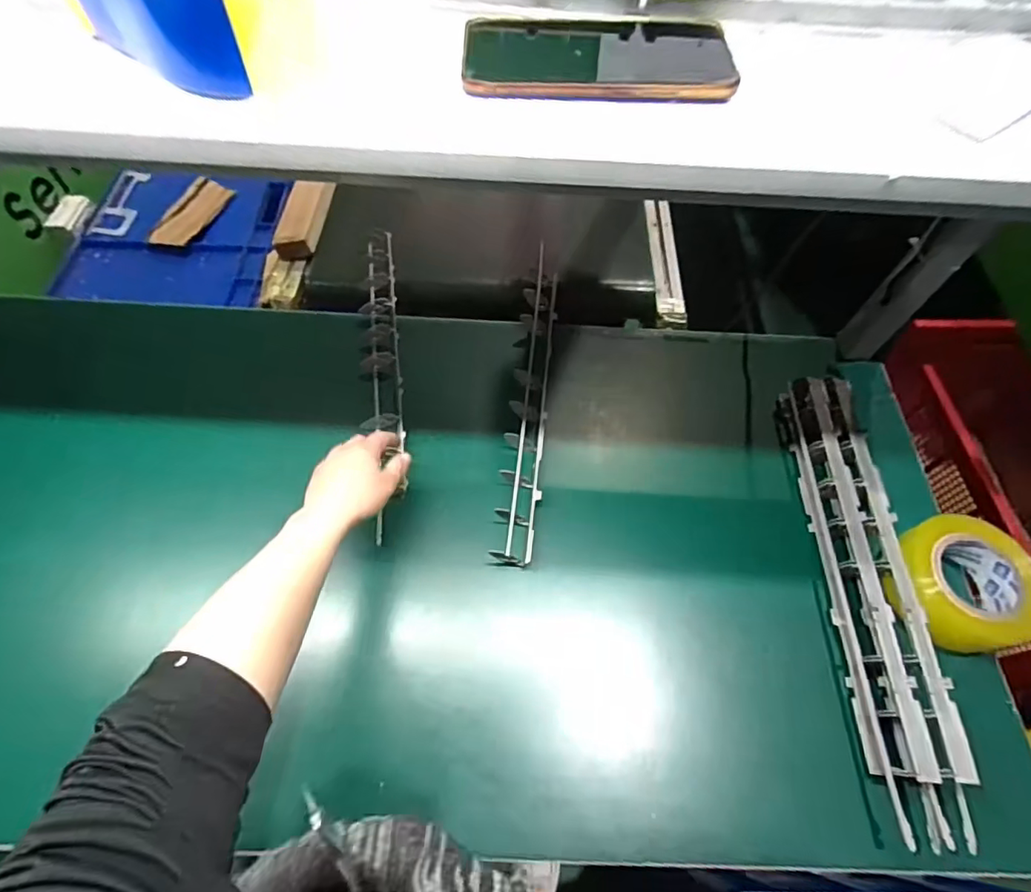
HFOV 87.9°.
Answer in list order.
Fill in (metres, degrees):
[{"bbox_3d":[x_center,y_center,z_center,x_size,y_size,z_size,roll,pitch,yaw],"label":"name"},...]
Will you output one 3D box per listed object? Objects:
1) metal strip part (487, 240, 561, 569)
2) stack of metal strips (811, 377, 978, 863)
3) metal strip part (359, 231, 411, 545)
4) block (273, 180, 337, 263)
[{"bbox_3d":[0.019,-0.072,0.664,0.050,0.040,0.448,7,59,1],"label":"metal strip part"},{"bbox_3d":[0.364,0.129,0.551,0.066,0.052,0.460,3,59,-1],"label":"stack of metal strips"},{"bbox_3d":[-0.171,-0.106,0.681,0.050,0.021,0.465,-7,62,-4],"label":"metal strip part"},{"bbox_3d":[-0.312,-0.342,0.798,0.056,0.031,0.148,3,59,-1],"label":"block"}]

